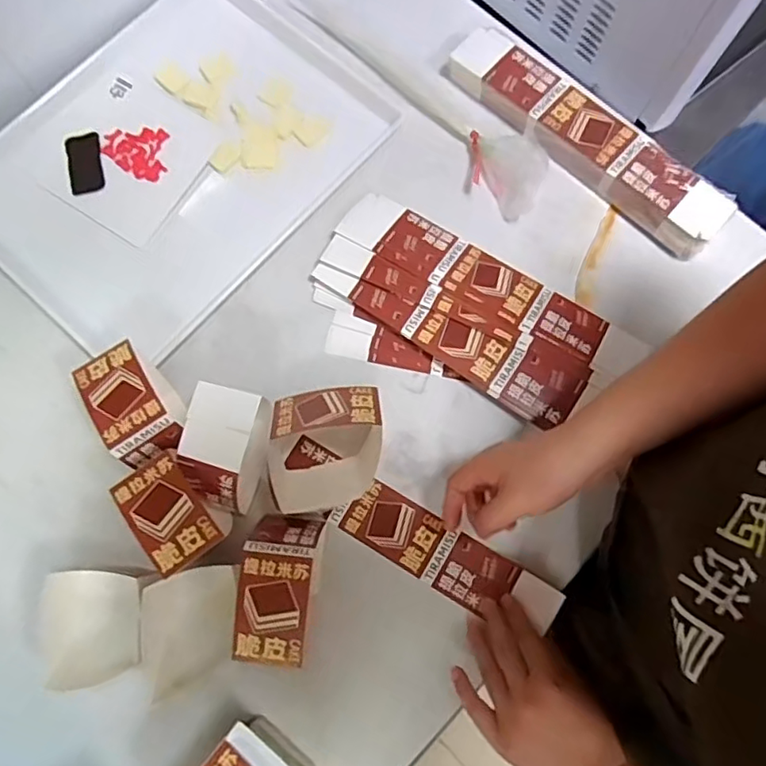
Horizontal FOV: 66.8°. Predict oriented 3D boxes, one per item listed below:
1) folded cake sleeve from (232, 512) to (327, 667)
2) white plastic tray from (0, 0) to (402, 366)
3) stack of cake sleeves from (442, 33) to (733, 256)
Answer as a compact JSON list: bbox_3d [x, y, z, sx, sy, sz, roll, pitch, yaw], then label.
[{"bbox_3d":[-0.091,0.179,0.519,0.060,0.074,0.121,7,77,1],"label":"folded cake sleeve"},{"bbox_3d":[-0.237,-0.255,0.654,0.318,0.016,0.424,41,80,9],"label":"white plastic tray"},{"bbox_3d":[0.223,-0.275,0.643,0.345,0.037,0.077,42,81,9],"label":"stack of cake sleeves"}]

